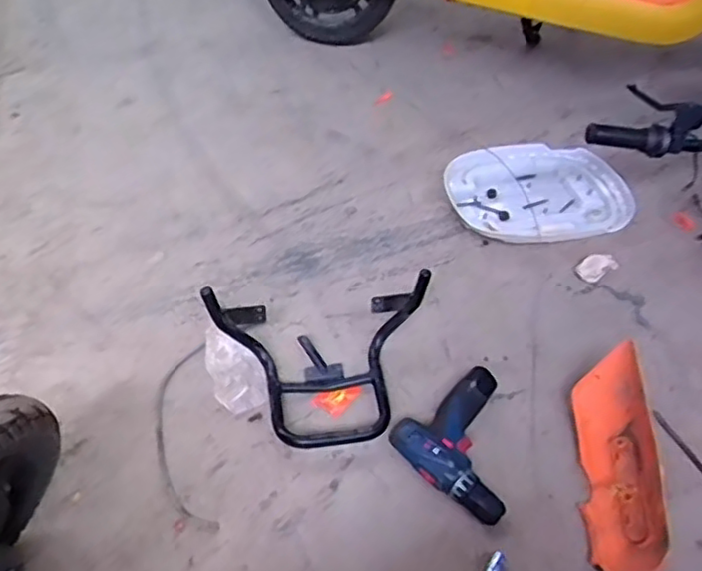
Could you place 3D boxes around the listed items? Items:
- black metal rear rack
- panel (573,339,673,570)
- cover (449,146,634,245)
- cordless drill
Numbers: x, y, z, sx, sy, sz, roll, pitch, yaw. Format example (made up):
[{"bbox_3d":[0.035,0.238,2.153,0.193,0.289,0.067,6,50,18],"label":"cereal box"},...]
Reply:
[{"bbox_3d":[-0.037,0.121,0.955,0.321,0.151,0.199,-5,48,-9],"label":"black metal rear rack"},{"bbox_3d":[0.378,0.235,0.910,0.106,0.078,0.319,9,47,4],"label":"panel"},{"bbox_3d":[0.390,-0.187,1.334,0.373,0.051,0.272,-12,49,-15],"label":"cover"},{"bbox_3d":[0.180,0.225,0.927,0.186,0.055,0.181,-29,55,-27],"label":"cordless drill"}]

